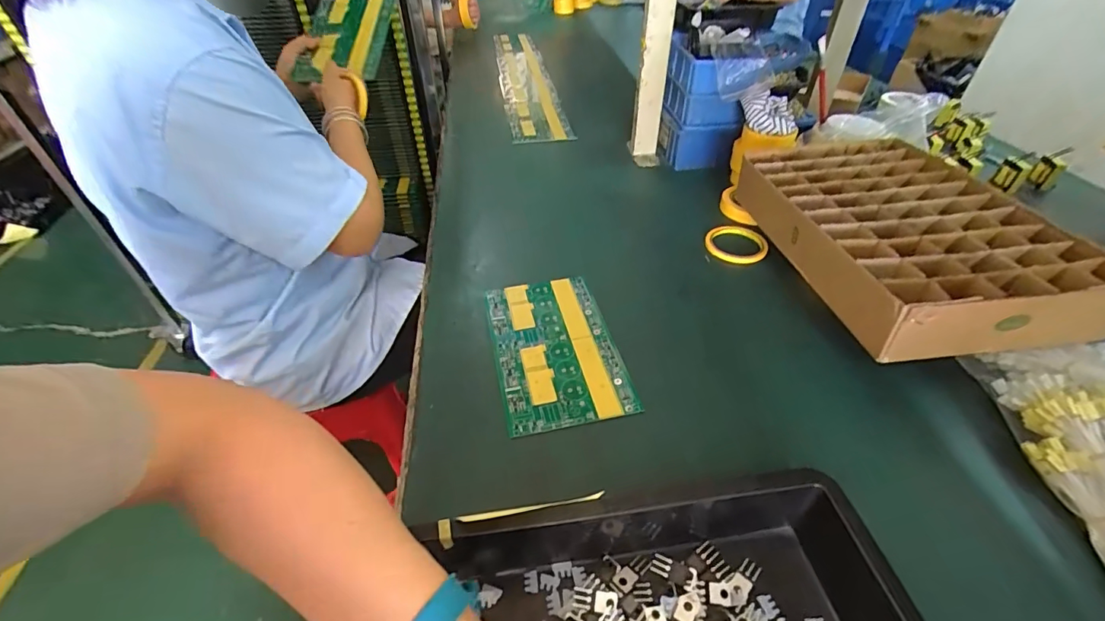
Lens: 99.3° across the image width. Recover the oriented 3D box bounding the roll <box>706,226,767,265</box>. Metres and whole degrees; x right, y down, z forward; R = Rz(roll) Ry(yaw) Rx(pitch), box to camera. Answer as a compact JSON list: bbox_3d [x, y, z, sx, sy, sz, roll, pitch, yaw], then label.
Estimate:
[{"bbox_3d":[0.295,-0.110,0.755,0.092,0.011,0.104,13,44,14],"label":"roll"}]

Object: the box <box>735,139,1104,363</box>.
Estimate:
[{"bbox_3d":[0.436,-0.117,0.612,0.269,0.077,0.412,-5,43,-4],"label":"box"}]

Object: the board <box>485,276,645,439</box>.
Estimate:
[{"bbox_3d":[0.003,0.043,0.576,0.144,0.009,0.231,-9,43,-9],"label":"board"}]

